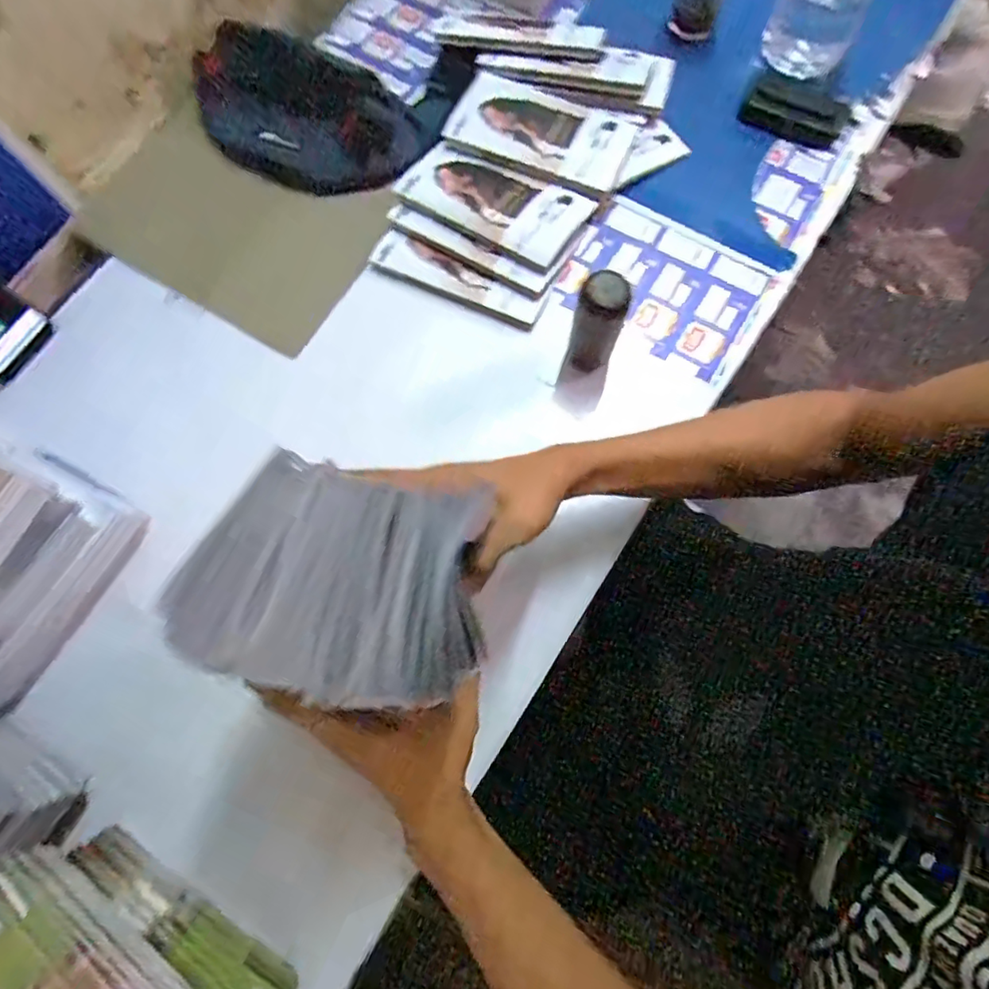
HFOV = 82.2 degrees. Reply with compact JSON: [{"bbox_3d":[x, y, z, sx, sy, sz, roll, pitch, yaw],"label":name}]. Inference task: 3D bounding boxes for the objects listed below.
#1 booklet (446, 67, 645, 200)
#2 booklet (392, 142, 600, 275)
[{"bbox_3d":[0.044,-0.370,0.578,0.183,0.022,0.104,23,75,5],"label":"booklet"},{"bbox_3d":[-0.004,-0.291,0.557,0.182,0.015,0.095,29,71,10],"label":"booklet"}]

